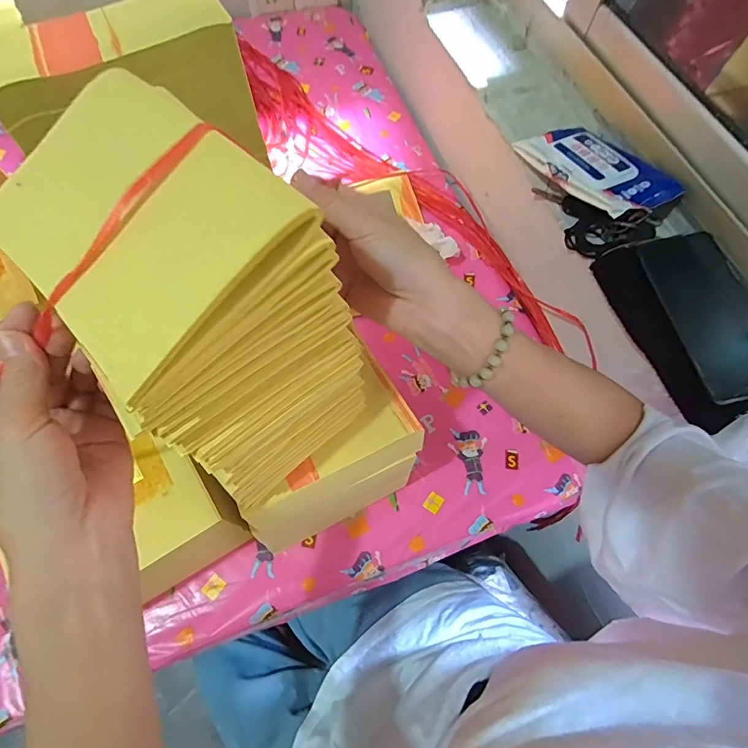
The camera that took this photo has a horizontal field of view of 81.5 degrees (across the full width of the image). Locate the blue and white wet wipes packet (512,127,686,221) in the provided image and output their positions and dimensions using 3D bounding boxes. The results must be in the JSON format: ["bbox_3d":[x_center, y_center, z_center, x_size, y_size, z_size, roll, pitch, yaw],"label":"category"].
[{"bbox_3d":[0.245,-0.225,0.489,0.091,0.029,0.168,-26,58,-9],"label":"blue and white wet wipes packet"}]

